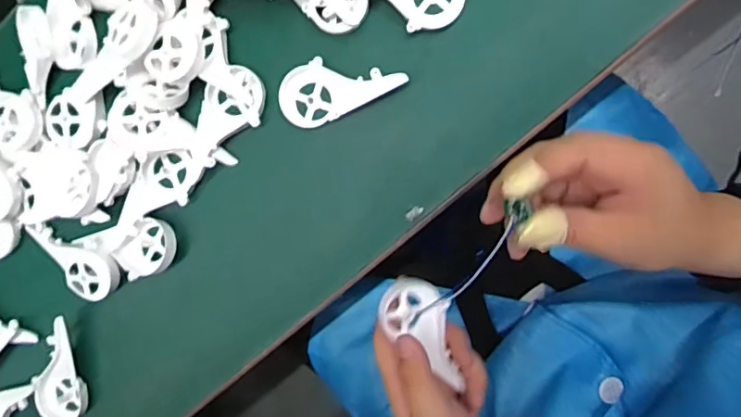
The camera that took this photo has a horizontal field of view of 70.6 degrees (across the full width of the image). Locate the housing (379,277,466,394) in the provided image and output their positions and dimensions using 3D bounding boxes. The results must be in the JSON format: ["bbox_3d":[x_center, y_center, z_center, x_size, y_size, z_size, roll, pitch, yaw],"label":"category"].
[{"bbox_3d":[0.042,0.090,0.375,0.043,0.018,0.086,-27,98,9],"label":"housing"}]

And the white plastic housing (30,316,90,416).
[{"bbox_3d":[-0.265,0.137,0.440,0.044,0.019,0.092,-8,93,8],"label":"white plastic housing"}]

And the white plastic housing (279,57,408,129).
[{"bbox_3d":[-0.024,-0.092,0.383,0.090,0.019,0.045,-23,93,9],"label":"white plastic housing"}]

